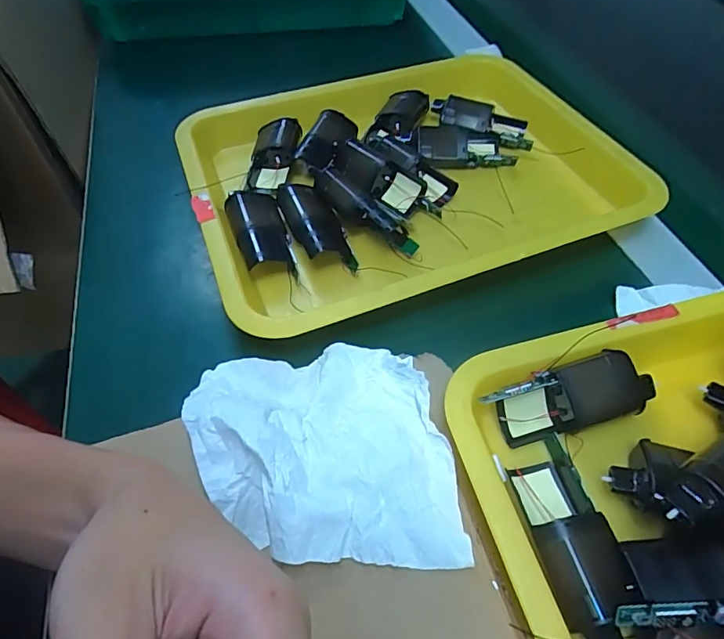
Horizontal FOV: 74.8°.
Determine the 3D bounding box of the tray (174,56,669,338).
[{"bbox_3d":[0.038,-0.129,0.389,0.344,0.041,0.268,-18,56,-13],"label":"tray"}]

